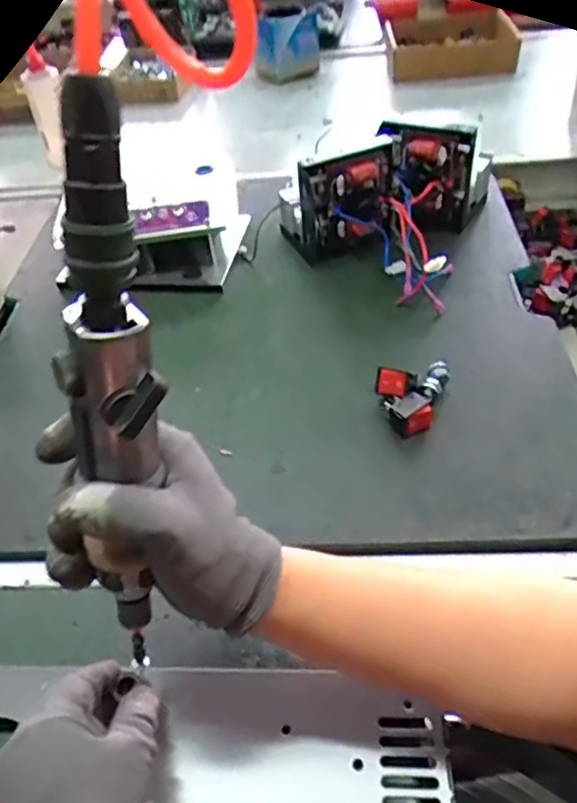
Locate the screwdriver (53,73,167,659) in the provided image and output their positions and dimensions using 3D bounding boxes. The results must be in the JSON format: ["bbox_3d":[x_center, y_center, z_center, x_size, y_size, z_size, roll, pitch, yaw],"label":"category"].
[{"bbox_3d":[-0.071,0.011,0.281,0.039,0.268,0.028,16,32,22],"label":"screwdriver"}]

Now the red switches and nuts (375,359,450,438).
[{"bbox_3d":[0.103,-0.011,0.558,0.055,0.033,0.082,12,47,19],"label":"red switches and nuts"}]

